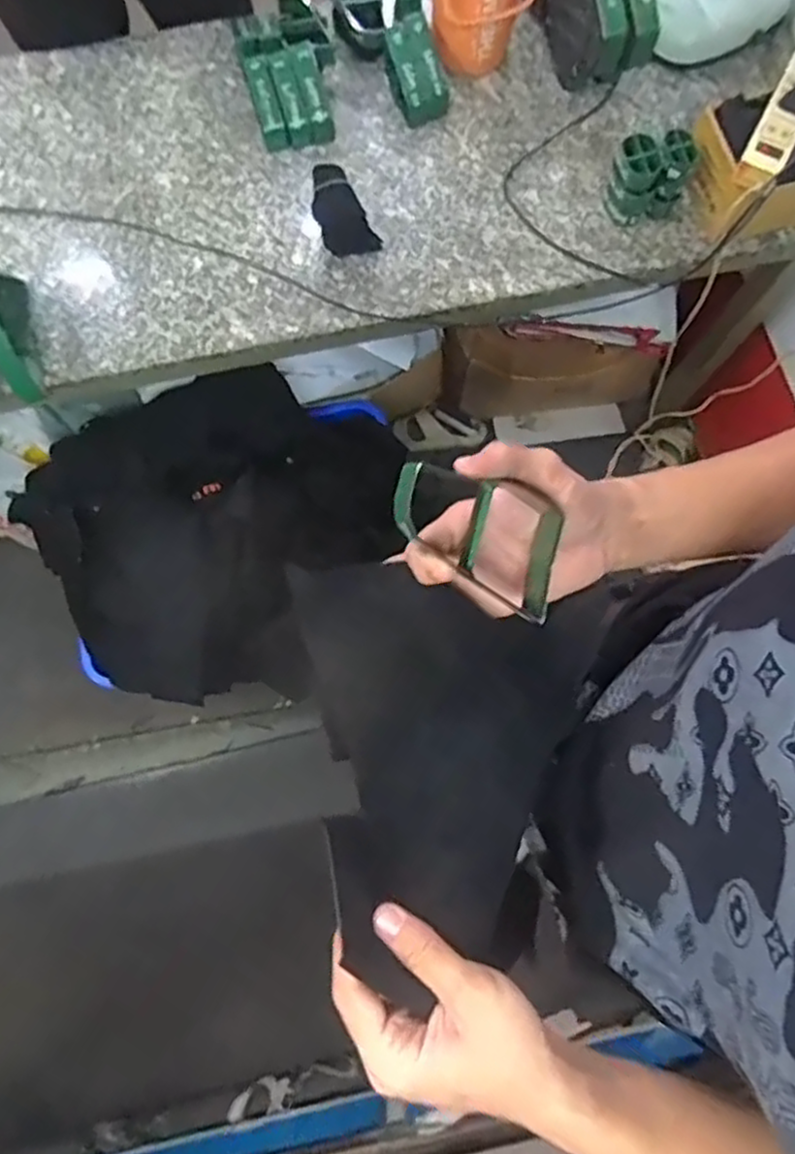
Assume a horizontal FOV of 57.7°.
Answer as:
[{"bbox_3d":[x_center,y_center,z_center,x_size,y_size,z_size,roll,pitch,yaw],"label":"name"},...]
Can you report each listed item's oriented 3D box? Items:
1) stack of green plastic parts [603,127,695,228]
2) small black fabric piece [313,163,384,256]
[{"bbox_3d":[0.351,-0.556,1.008,0.106,0.106,0.069,-16,78,-3],"label":"stack of green plastic parts"},{"bbox_3d":[-0.082,-0.508,1.005,0.065,0.072,0.120,-35,80,-7],"label":"small black fabric piece"}]

